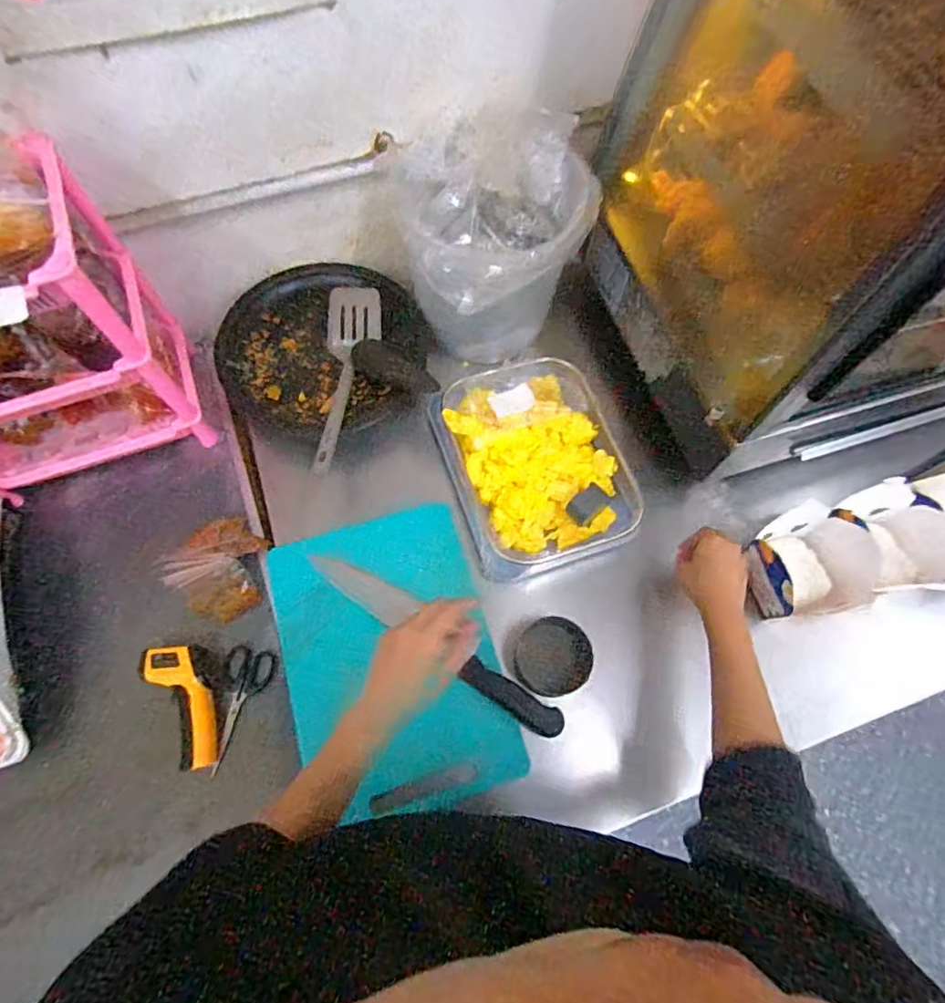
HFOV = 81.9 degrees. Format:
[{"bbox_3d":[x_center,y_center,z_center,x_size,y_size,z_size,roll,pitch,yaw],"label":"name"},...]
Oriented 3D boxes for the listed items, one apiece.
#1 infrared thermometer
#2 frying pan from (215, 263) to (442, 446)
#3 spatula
[{"bbox_3d":[-0.328,0.232,0.633,0.072,0.052,0.148,-31,71,-14],"label":"infrared thermometer"},{"bbox_3d":[-0.216,-0.223,0.773,0.277,0.093,0.263,0,66,-1],"label":"frying pan"},{"bbox_3d":[-0.187,-0.161,0.730,0.072,0.050,0.285,10,67,3],"label":"spatula"}]

